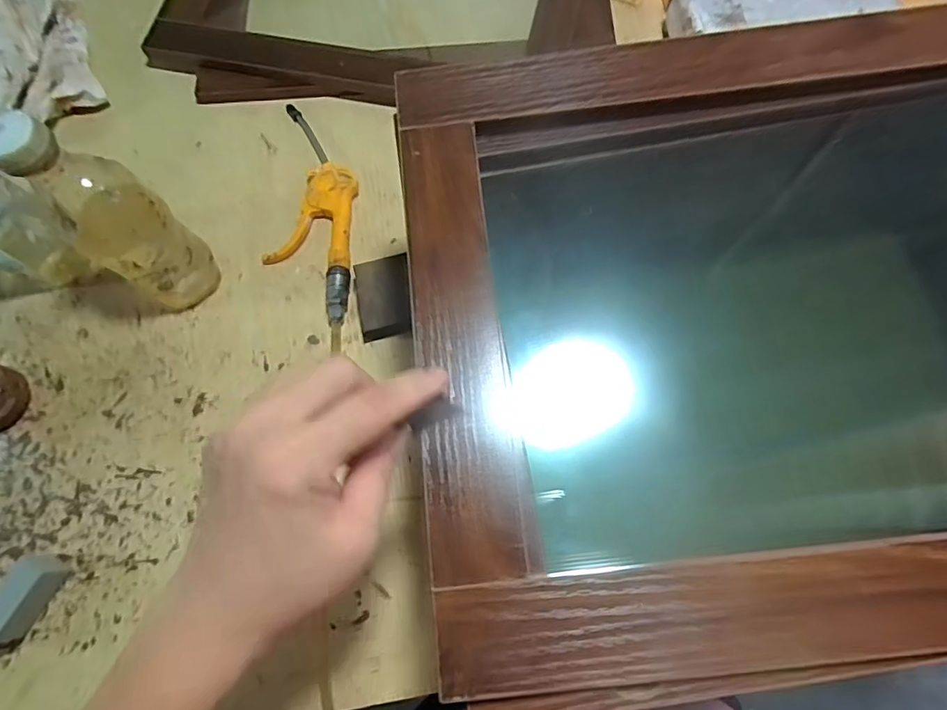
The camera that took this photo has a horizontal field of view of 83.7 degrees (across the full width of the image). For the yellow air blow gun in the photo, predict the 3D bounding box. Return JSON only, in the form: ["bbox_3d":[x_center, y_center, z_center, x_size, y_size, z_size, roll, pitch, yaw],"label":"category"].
[{"bbox_3d":[-0.163,-0.153,0.538,0.082,0.025,0.254,-3,73,3],"label":"yellow air blow gun"}]

